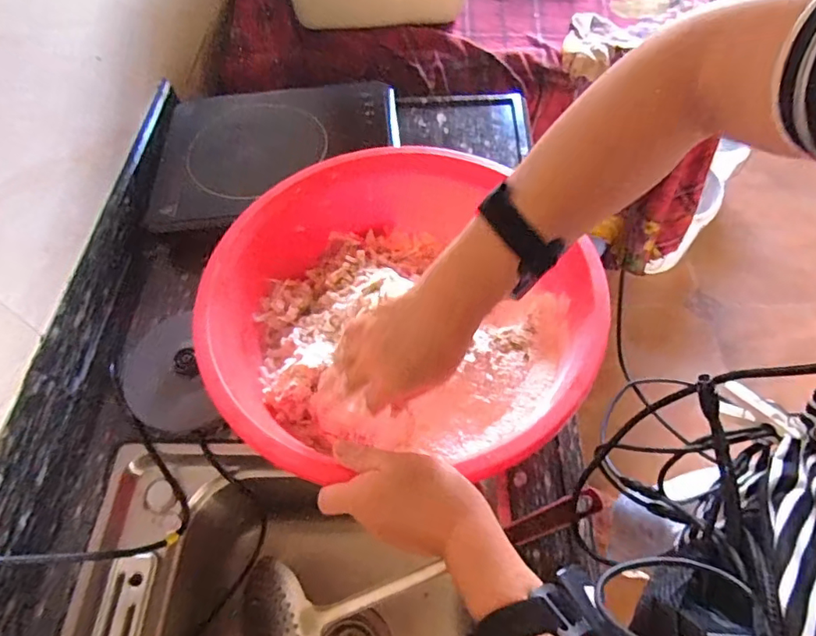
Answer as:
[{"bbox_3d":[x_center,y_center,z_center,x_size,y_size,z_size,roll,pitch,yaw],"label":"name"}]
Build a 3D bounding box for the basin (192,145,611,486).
[{"bbox_3d":[-0.009,-0.009,0.563,0.378,0.103,0.365,-1,58,2],"label":"basin"}]

